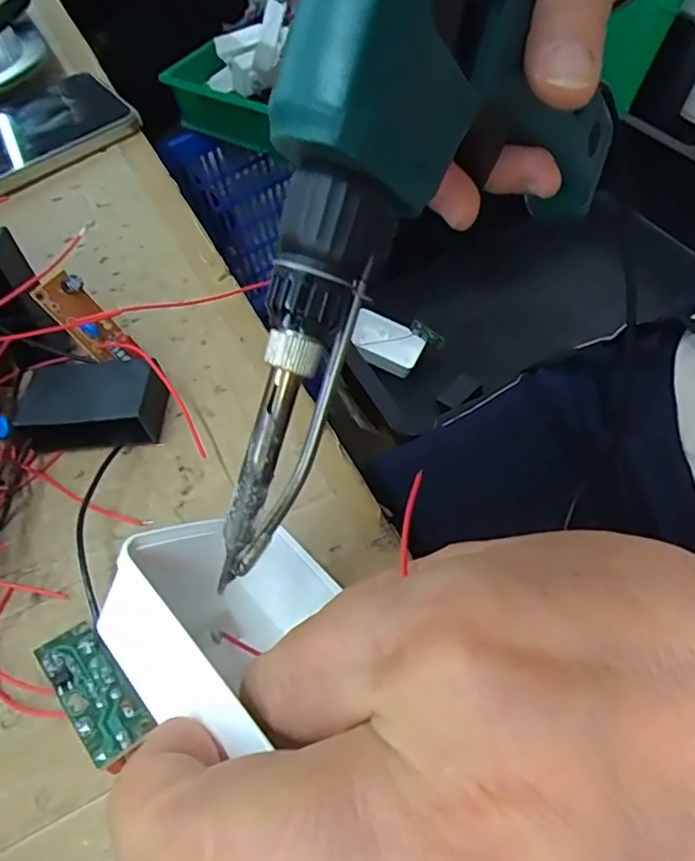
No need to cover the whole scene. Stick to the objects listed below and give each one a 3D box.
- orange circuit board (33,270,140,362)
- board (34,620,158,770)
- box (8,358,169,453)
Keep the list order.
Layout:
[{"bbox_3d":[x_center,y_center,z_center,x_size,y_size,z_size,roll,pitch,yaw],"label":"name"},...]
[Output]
[{"bbox_3d":[-0.100,-0.041,0.229,0.016,0.040,0.007,-43,25,-12],"label":"orange circuit board"},{"bbox_3d":[-0.071,0.071,0.164,0.016,0.004,0.044,-29,46,-33],"label":"board"},{"bbox_3d":[-0.095,-0.010,0.221,0.054,0.019,0.031,-6,56,4],"label":"box"}]

